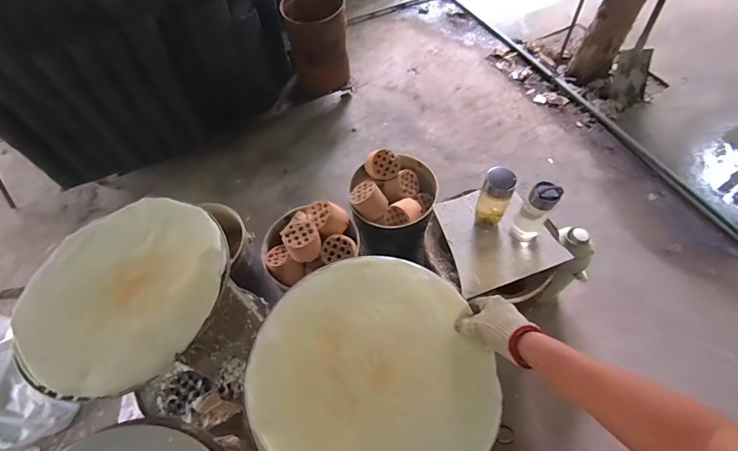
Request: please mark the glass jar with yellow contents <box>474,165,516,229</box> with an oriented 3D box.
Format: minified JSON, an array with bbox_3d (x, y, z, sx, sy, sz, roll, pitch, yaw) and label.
[{"bbox_3d":[0.330,-0.065,1.008,0.073,0.195,0.065,21,62,16],"label":"glass jar with yellow contents"}]

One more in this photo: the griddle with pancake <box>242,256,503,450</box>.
[{"bbox_3d":[-0.003,0.225,0.590,0.352,0.054,0.369,-2,57,3],"label":"griddle with pancake"}]

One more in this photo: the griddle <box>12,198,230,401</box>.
[{"bbox_3d":[-0.458,0.110,0.706,0.378,0.030,0.366,-2,57,3],"label":"griddle"}]

